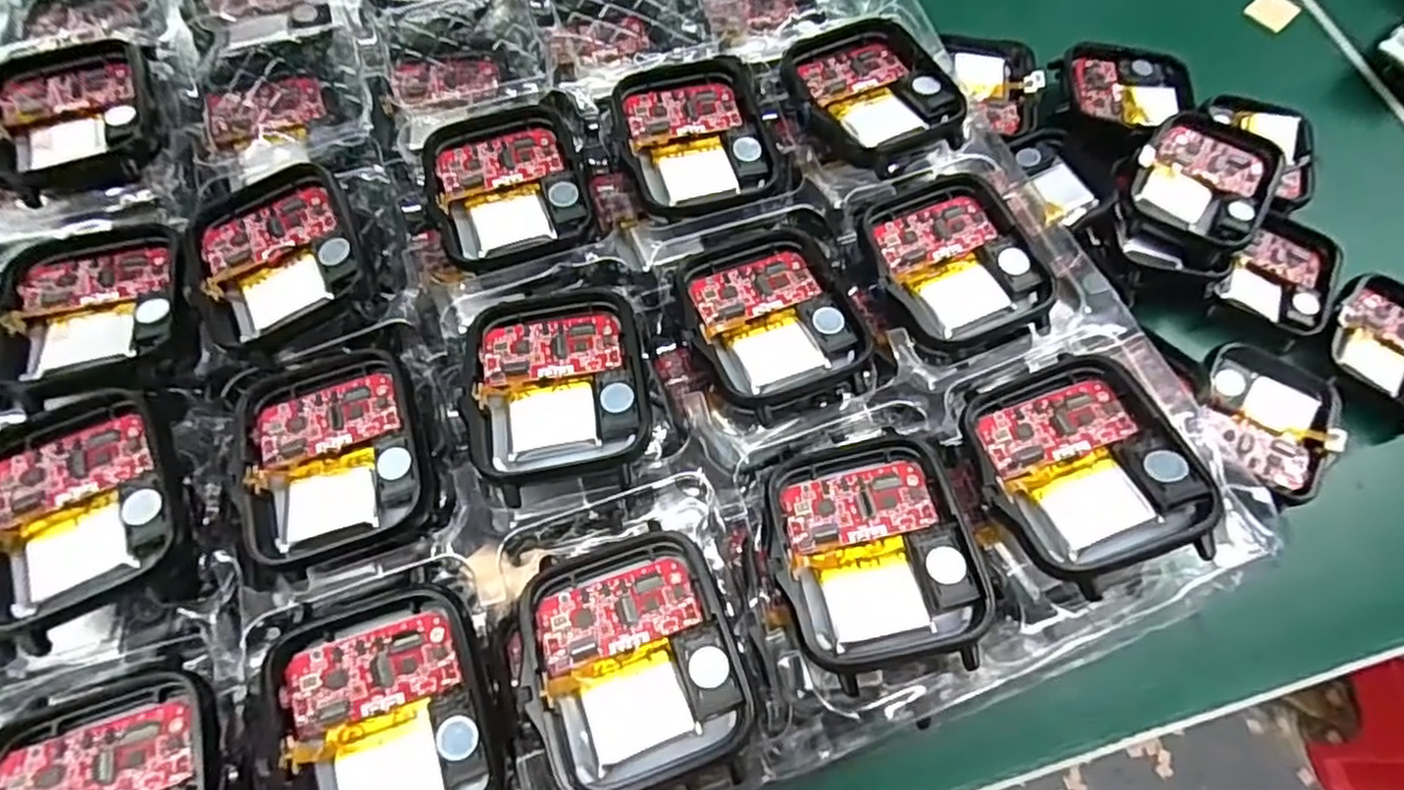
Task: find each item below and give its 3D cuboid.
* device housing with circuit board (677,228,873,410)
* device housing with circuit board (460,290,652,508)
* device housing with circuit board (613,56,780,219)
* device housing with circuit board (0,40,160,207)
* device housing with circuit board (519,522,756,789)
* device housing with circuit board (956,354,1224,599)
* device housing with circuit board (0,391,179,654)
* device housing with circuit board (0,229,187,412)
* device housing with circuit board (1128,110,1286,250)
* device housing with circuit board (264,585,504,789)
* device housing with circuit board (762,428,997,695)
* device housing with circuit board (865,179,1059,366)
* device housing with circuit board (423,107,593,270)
[{"bbox_3d":[0.016,-0.019,0.164,0.036,0.006,0.043,-19,70,-8],"label":"device housing with circuit board"},{"bbox_3d":[-0.031,-0.003,0.154,0.037,0.008,0.045,-8,69,-4],"label":"device housing with circuit board"},{"bbox_3d":[-0.002,-0.068,0.185,0.037,0.010,0.045,-13,68,-7],"label":"device housing with circuit board"},{"bbox_3d":[-0.161,-0.073,0.181,0.037,0.007,0.050,-22,69,-11],"label":"device housing with circuit board"},{"bbox_3d":[-0.013,0.049,0.130,0.037,0.007,0.045,-19,70,-8],"label":"device housing with circuit board"},{"bbox_3d":[0.077,0.013,0.145,0.037,0.006,0.046,-21,60,4],"label":"device housing with circuit board"},{"bbox_3d":[-0.126,0.023,0.140,0.037,0.007,0.044,-25,70,-12],"label":"device housing with circuit board"},{"bbox_3d":[-0.139,-0.019,0.162,0.042,0.009,0.047,-8,67,-5],"label":"device housing with circuit board"},{"bbox_3d":[0.154,-0.067,0.216,0.039,0.007,0.043,24,80,15],"label":"device housing with circuit board"},{"bbox_3d":[-0.058,0.061,0.129,0.038,0.010,0.045,-14,70,-6],"label":"device housing with circuit board"},{"bbox_3d":[0.033,0.030,0.138,0.038,0.008,0.044,-11,69,-5],"label":"device housing with circuit board"},{"bbox_3d":[0.061,-0.033,0.172,0.037,0.005,0.045,-18,70,-8],"label":"device housing with circuit board"},{"bbox_3d":[-0.050,-0.054,0.179,0.036,0.006,0.044,-17,68,-9],"label":"device housing with circuit board"}]

